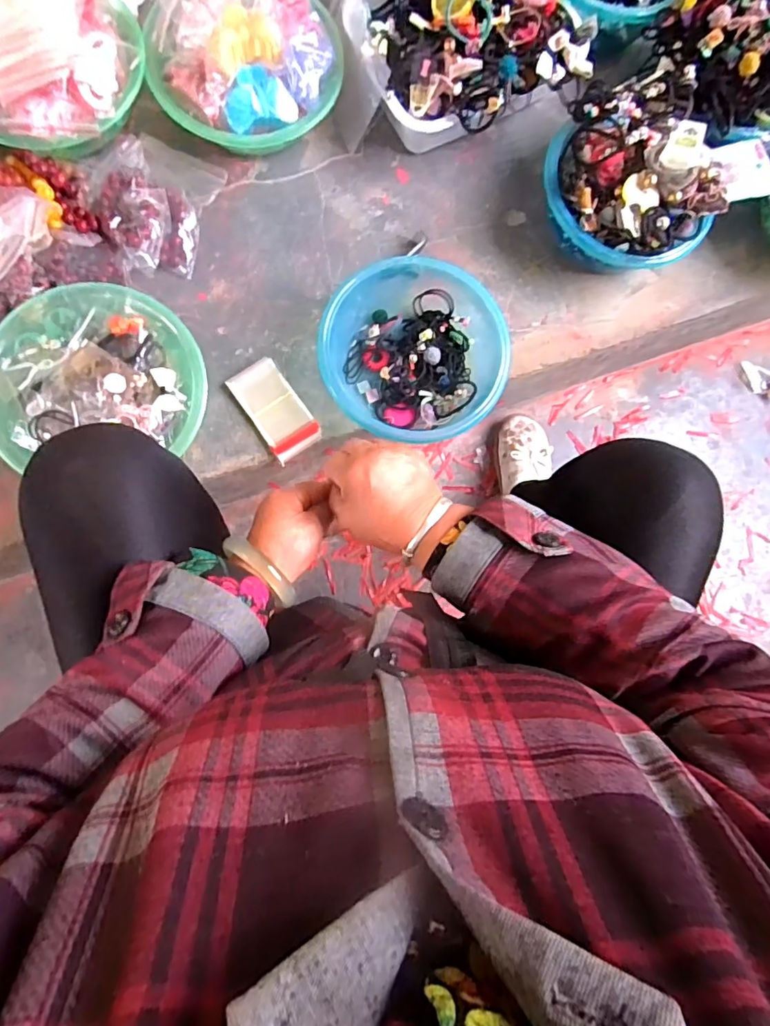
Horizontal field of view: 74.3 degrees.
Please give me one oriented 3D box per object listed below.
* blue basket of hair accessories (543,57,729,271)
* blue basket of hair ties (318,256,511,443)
[{"bbox_3d":[0.313,-0.440,0.665,0.210,0.134,0.223,1,84,-5],"label":"blue basket of hair accessories"},{"bbox_3d":[0.026,-0.214,0.642,0.219,0.076,0.210,1,84,-5],"label":"blue basket of hair ties"}]

